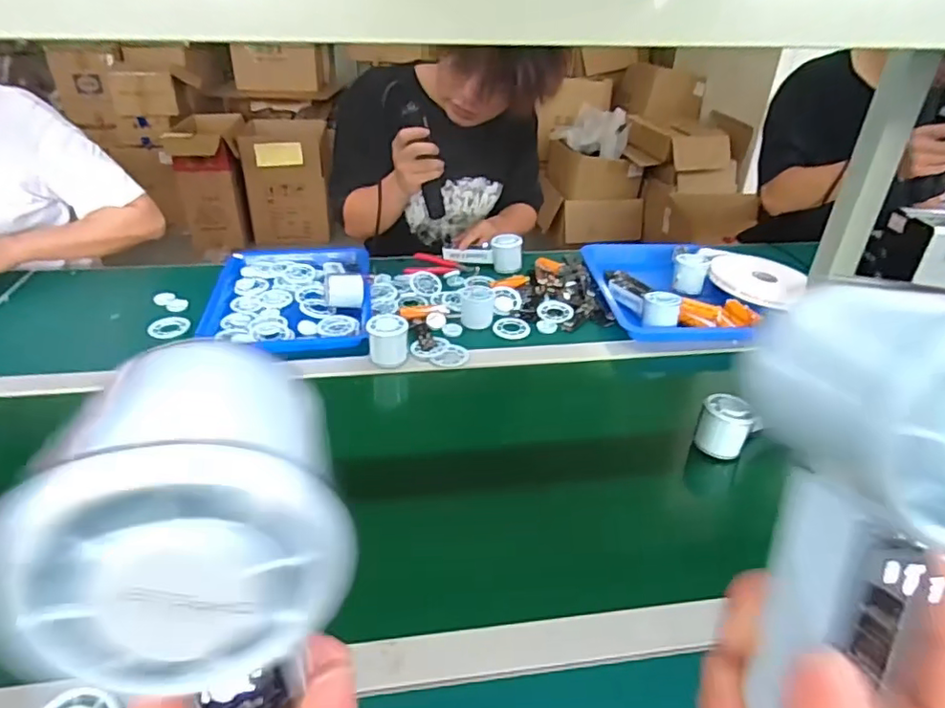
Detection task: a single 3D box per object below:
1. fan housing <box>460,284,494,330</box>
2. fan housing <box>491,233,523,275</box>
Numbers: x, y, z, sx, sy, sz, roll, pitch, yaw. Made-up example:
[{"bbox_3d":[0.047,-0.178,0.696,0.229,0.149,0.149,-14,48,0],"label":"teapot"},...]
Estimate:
[{"bbox_3d":[0.007,-0.075,0.922,0.053,0.050,0.058,2,34,0],"label":"fan housing"},{"bbox_3d":[0.064,-0.188,1.084,0.056,0.061,0.047,3,34,2],"label":"fan housing"}]

